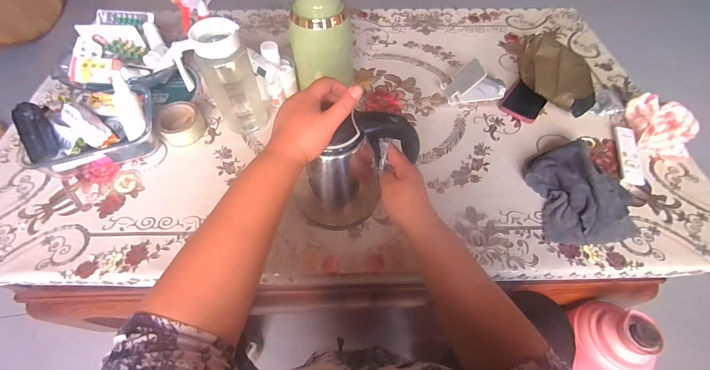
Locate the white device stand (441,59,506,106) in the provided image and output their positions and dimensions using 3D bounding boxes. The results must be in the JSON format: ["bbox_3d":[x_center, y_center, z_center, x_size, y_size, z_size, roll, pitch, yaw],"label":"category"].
[{"bbox_3d":[0.277,-0.234,0.683,0.140,0.074,0.065,-7,58,-4],"label":"white device stand"}]

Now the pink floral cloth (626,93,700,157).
[{"bbox_3d":[0.662,-0.126,0.652,0.130,0.040,0.131,4,81,1],"label":"pink floral cloth"}]

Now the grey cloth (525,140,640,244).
[{"bbox_3d":[0.421,0.008,0.560,0.177,0.046,0.191,-1,58,0],"label":"grey cloth"}]

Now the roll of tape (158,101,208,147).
[{"bbox_3d":[-0.358,-0.129,0.631,0.082,0.044,0.096,-30,62,-17],"label":"roll of tape"}]

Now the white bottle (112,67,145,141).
[{"bbox_3d":[-0.400,-0.141,0.537,0.031,0.121,0.028,8,27,5],"label":"white bottle"}]

